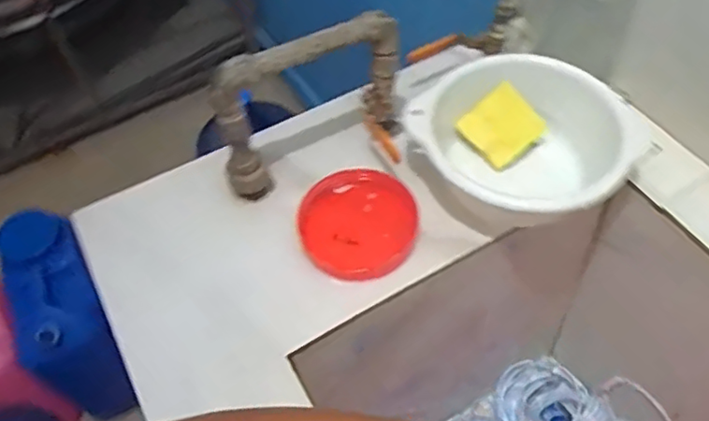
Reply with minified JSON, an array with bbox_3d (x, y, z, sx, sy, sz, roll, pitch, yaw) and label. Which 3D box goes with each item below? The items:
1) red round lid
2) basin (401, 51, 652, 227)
[{"bbox_3d":[0.005,0.011,0.623,0.116,0.028,0.124,-2,54,2],"label":"red round lid"},{"bbox_3d":[0.172,-0.062,0.627,0.194,0.090,0.193,-2,54,2],"label":"basin"}]

